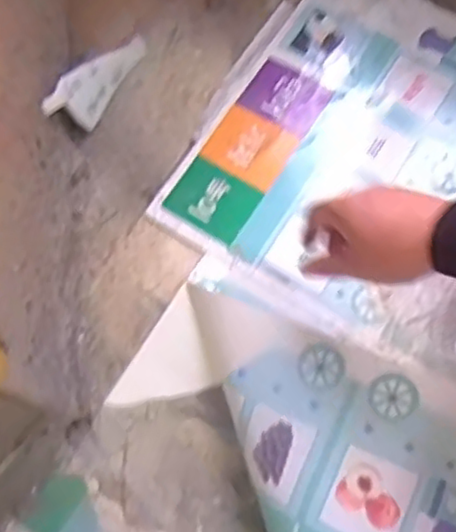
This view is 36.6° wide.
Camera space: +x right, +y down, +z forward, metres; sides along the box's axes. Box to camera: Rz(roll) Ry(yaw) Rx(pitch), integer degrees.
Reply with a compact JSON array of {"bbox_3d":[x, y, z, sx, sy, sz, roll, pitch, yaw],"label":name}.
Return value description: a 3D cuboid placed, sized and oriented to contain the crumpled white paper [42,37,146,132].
[{"bbox_3d":[-0.135,-0.197,0.708,0.032,0.065,0.140,30,75,11],"label":"crumpled white paper"}]

